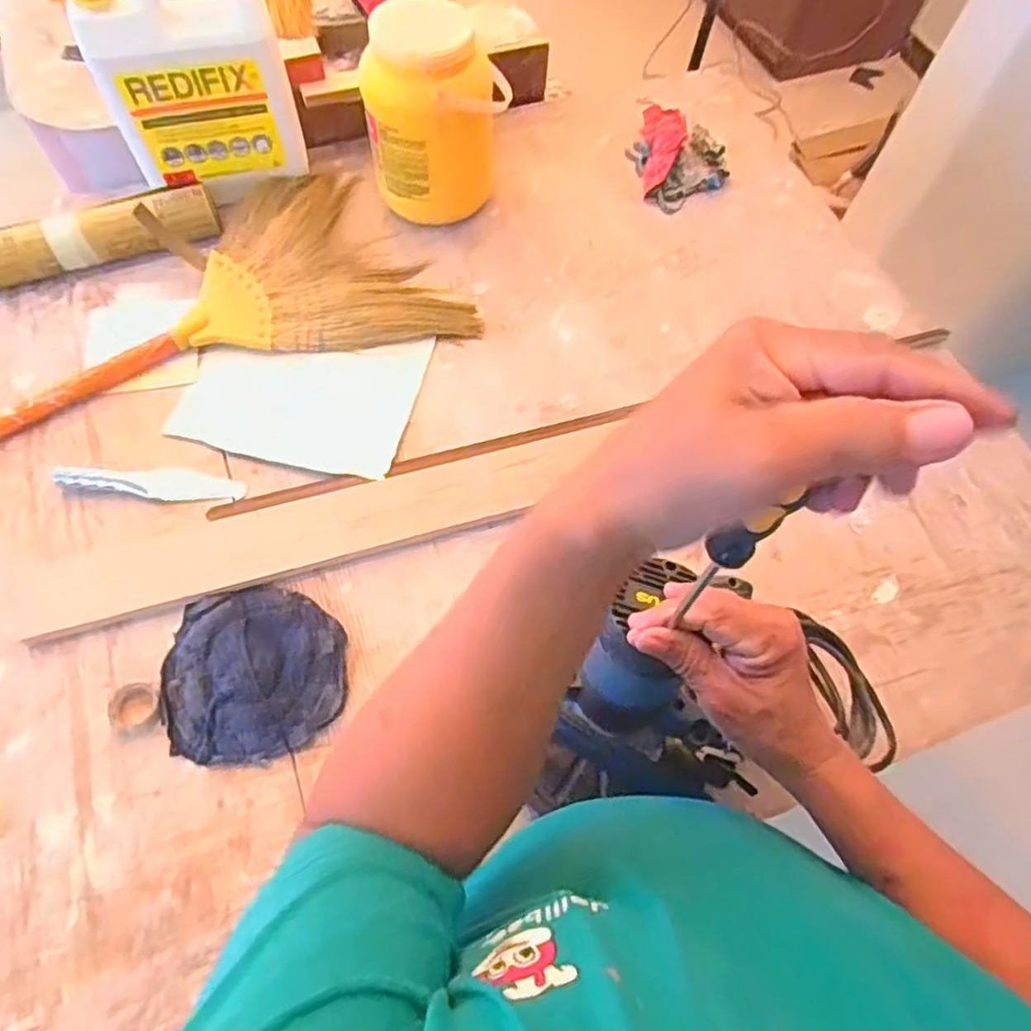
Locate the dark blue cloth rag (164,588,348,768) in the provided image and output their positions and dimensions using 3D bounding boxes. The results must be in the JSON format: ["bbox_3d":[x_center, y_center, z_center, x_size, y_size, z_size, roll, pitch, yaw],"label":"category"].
[{"bbox_3d":[-0.252,0.147,0.637,0.166,0.019,0.169,-13,66,-8],"label":"dark blue cloth rag"}]

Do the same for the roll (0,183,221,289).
[{"bbox_3d":[-0.538,-0.347,0.845,0.305,0.070,0.065,-18,66,-11],"label":"roll"}]

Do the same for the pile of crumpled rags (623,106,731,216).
[{"bbox_3d":[0.250,-0.547,0.997,0.147,0.058,0.190,5,64,0],"label":"pile of crumpled rags"}]

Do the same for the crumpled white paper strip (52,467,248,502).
[{"bbox_3d":[-0.405,-0.038,0.732,0.194,0.019,0.040,4,64,0],"label":"crumpled white paper strip"}]

